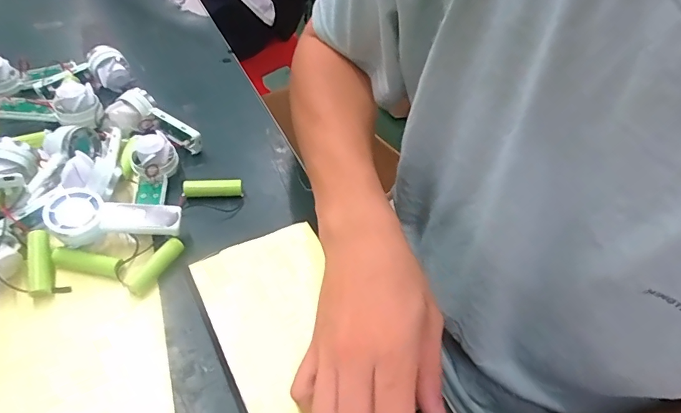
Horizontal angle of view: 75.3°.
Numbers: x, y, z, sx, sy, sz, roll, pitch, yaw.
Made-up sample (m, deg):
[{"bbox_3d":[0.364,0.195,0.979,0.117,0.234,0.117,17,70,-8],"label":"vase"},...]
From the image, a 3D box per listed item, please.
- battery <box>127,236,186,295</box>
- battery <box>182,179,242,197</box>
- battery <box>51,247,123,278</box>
[{"bbox_3d":[-0.141,0.045,0.337,0.014,0.013,0.049,26,50,17],"label":"battery"},{"bbox_3d":[-0.114,-0.016,0.396,0.050,0.015,0.013,-1,48,-7],"label":"battery"},{"bbox_3d":[-0.191,0.042,0.333,0.050,0.012,0.012,10,47,4],"label":"battery"}]

